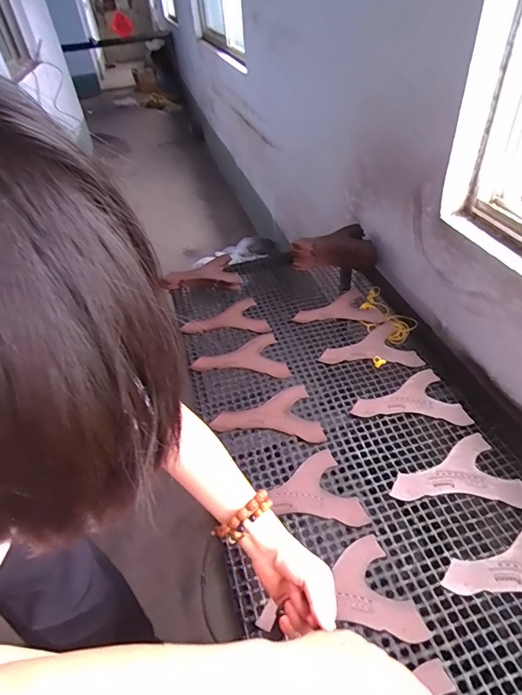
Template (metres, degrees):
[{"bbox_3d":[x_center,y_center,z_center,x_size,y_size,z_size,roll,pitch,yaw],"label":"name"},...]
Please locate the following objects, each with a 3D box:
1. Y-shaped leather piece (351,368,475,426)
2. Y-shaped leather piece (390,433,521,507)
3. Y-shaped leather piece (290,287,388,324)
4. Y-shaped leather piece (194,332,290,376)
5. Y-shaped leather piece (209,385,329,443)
[{"bbox_3d":[0.298,0.124,0.854,0.204,0.008,0.146,-16,48,-8],"label":"Y-shaped leather piece"},{"bbox_3d":[0.340,0.242,0.726,0.206,0.007,0.144,-16,43,-10],"label":"Y-shaped leather piece"},{"bbox_3d":[0.195,-0.090,1.093,0.205,0.007,0.161,-17,43,-11],"label":"Y-shaped leather piece"},{"bbox_3d":[-0.051,0.035,0.980,0.206,0.010,0.146,-13,46,-10],"label":"Y-shaped leather piece"},{"bbox_3d":[0.010,0.154,0.849,0.207,0.010,0.144,-13,43,-7],"label":"Y-shaped leather piece"}]

